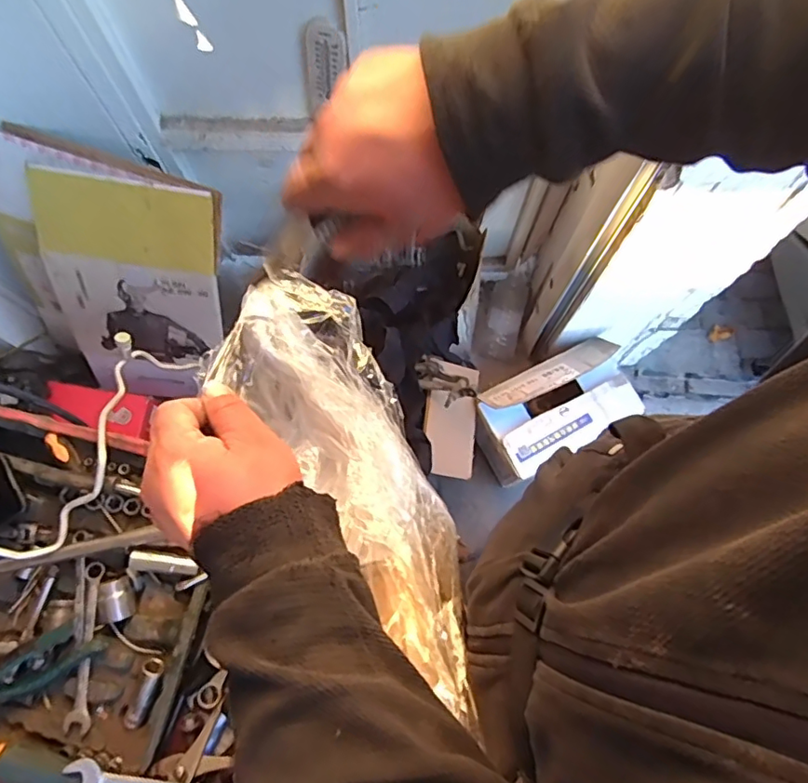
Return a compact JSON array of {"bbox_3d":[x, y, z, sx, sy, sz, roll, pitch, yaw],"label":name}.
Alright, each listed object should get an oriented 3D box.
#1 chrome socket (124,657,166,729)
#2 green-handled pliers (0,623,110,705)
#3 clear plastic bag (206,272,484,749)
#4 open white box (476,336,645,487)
[{"bbox_3d":[-0.300,0.346,0.644,0.025,0.028,0.079,24,96,6],"label":"chrome socket"},{"bbox_3d":[-0.431,0.321,0.615,0.189,0.030,0.046,-31,75,-10],"label":"green-handled pliers"},{"bbox_3d":[-0.031,0.076,0.468,0.112,0.161,0.341,-27,78,-9],"label":"clear plastic bag"},{"bbox_3d":[0.374,0.049,1.368,0.367,0.182,0.234,-28,75,-9],"label":"open white box"}]

